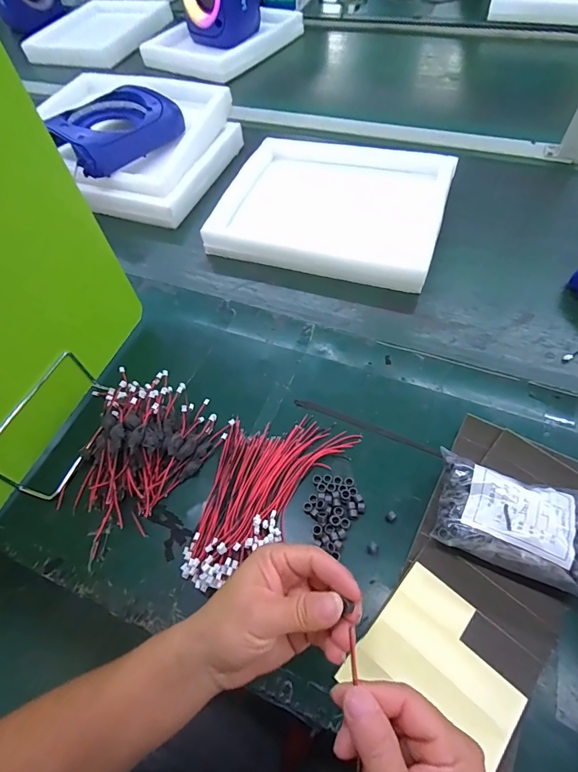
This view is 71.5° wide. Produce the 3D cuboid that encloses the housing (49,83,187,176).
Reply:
[{"bbox_3d":[-0.321,-0.481,0.737,0.152,0.066,0.228,35,70,24],"label":"housing"}]

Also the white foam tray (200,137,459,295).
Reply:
[{"bbox_3d":[0.077,-0.314,0.686,0.354,0.057,0.296,14,59,12],"label":"white foam tray"}]

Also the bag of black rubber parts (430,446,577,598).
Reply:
[{"bbox_3d":[0.208,0.123,0.380,0.134,0.054,0.096,18,59,16],"label":"bag of black rubber parts"}]

